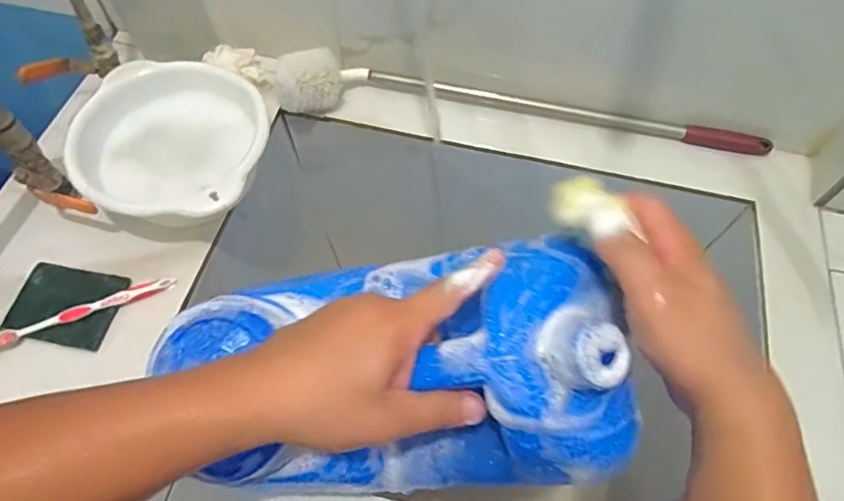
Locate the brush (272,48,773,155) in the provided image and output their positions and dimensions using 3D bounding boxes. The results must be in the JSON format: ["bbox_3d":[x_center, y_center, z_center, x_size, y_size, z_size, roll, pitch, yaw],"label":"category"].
[{"bbox_3d":[0.111,-0.190,0.679,0.623,0.081,0.084,4,61,1],"label":"brush"}]

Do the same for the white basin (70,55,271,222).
[{"bbox_3d":[-0.265,-0.116,0.605,0.198,0.065,0.185,0,61,-1],"label":"white basin"}]

